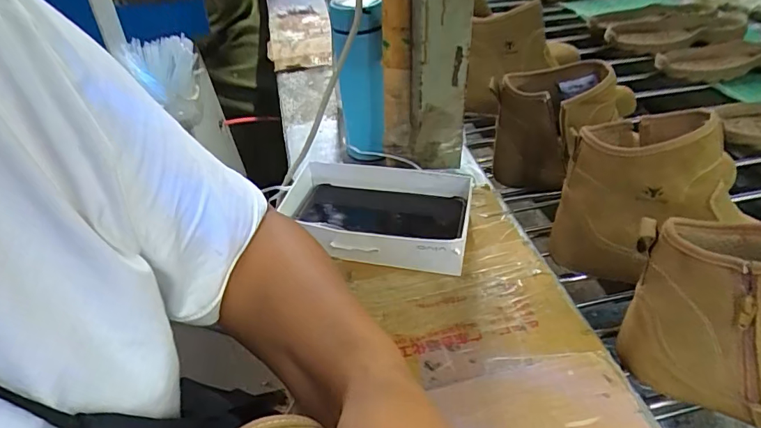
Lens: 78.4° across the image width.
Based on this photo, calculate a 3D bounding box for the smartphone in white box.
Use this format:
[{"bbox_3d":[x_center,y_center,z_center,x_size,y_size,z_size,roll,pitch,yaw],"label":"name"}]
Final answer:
[{"bbox_3d":[-0.004,0.001,0.487,0.183,0.050,0.113,6,41,10],"label":"smartphone in white box"}]

